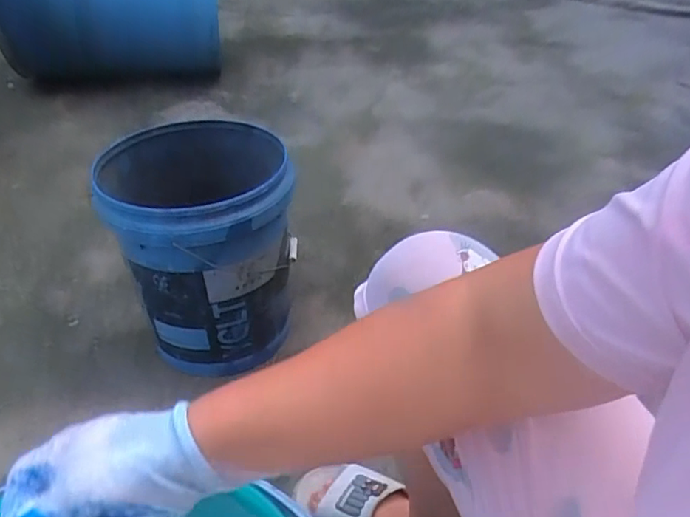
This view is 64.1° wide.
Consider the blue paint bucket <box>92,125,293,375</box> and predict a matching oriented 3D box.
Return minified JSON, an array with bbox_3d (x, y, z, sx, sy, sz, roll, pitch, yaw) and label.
[{"bbox_3d":[-0.234,-0.013,0.993,0.291,0.373,0.295,-7,40,-5],"label":"blue paint bucket"}]

